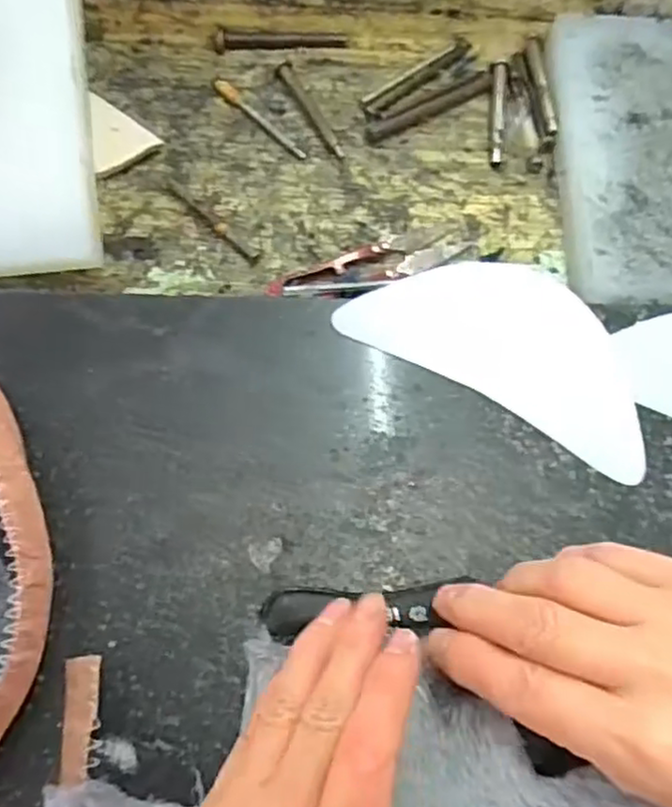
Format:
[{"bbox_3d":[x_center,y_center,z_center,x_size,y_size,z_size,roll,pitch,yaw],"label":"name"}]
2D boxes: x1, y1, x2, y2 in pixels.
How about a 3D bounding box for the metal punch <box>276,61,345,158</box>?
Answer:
[{"bbox_3d":[-0.016,-0.179,0.411,0.011,0.009,0.075,-26,69,-13],"label":"metal punch"}]

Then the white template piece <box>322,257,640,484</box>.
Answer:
[{"bbox_3d":[0.084,-0.032,0.324,0.147,0.005,0.079,29,68,11],"label":"white template piece"}]

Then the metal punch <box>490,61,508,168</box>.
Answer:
[{"bbox_3d":[0.099,-0.180,0.419,0.010,0.009,0.082,8,65,1],"label":"metal punch"}]

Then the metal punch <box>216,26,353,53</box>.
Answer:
[{"bbox_3d":[-0.035,-0.236,0.438,0.084,0.008,0.015,-1,65,-3],"label":"metal punch"}]

